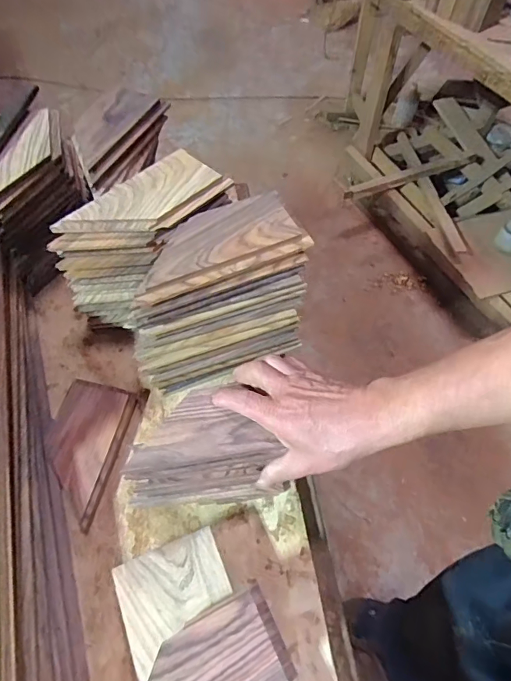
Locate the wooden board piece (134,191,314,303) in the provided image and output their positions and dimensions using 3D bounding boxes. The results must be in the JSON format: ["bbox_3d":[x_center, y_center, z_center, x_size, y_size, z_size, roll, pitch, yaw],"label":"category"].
[{"bbox_3d":[-0.044,-0.107,0.480,0.182,0.017,0.088,-21,60,-14],"label":"wooden board piece"}]

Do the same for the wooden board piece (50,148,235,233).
[{"bbox_3d":[-0.126,-0.160,0.512,0.087,0.013,0.183,39,64,22],"label":"wooden board piece"}]

